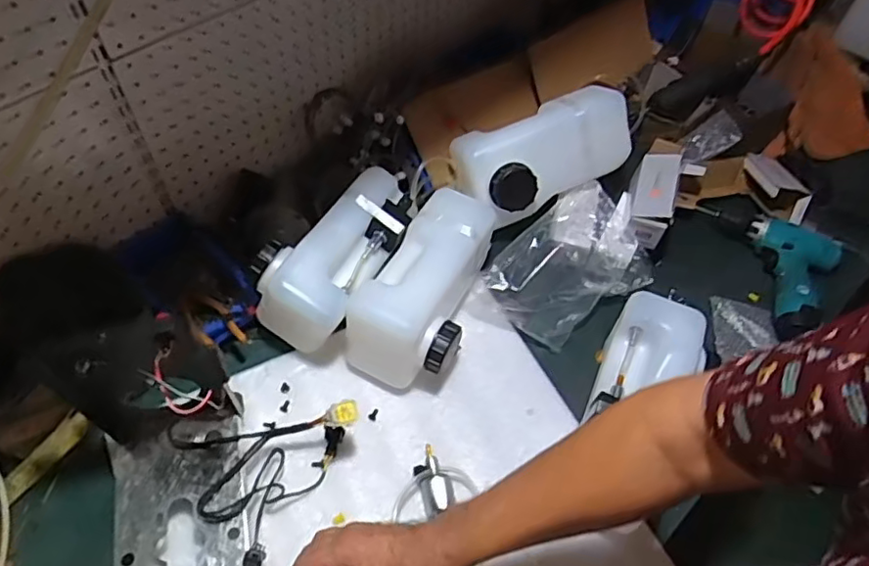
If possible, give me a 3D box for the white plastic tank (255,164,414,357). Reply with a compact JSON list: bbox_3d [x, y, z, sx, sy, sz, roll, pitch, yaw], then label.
[{"bbox_3d":[-0.120,-0.046,0.810,0.130,0.100,0.259,46,55,-7],"label":"white plastic tank"}]

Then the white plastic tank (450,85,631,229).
[{"bbox_3d":[0.165,-0.192,0.928,0.285,0.124,0.138,-21,59,-17],"label":"white plastic tank"}]

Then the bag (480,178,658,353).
[{"bbox_3d":[0.203,-0.022,0.870,0.168,0.089,0.263,37,61,20],"label":"bag"}]

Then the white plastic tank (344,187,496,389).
[{"bbox_3d":[-0.010,0.002,0.818,0.126,0.137,0.263,18,57,8],"label":"white plastic tank"}]

